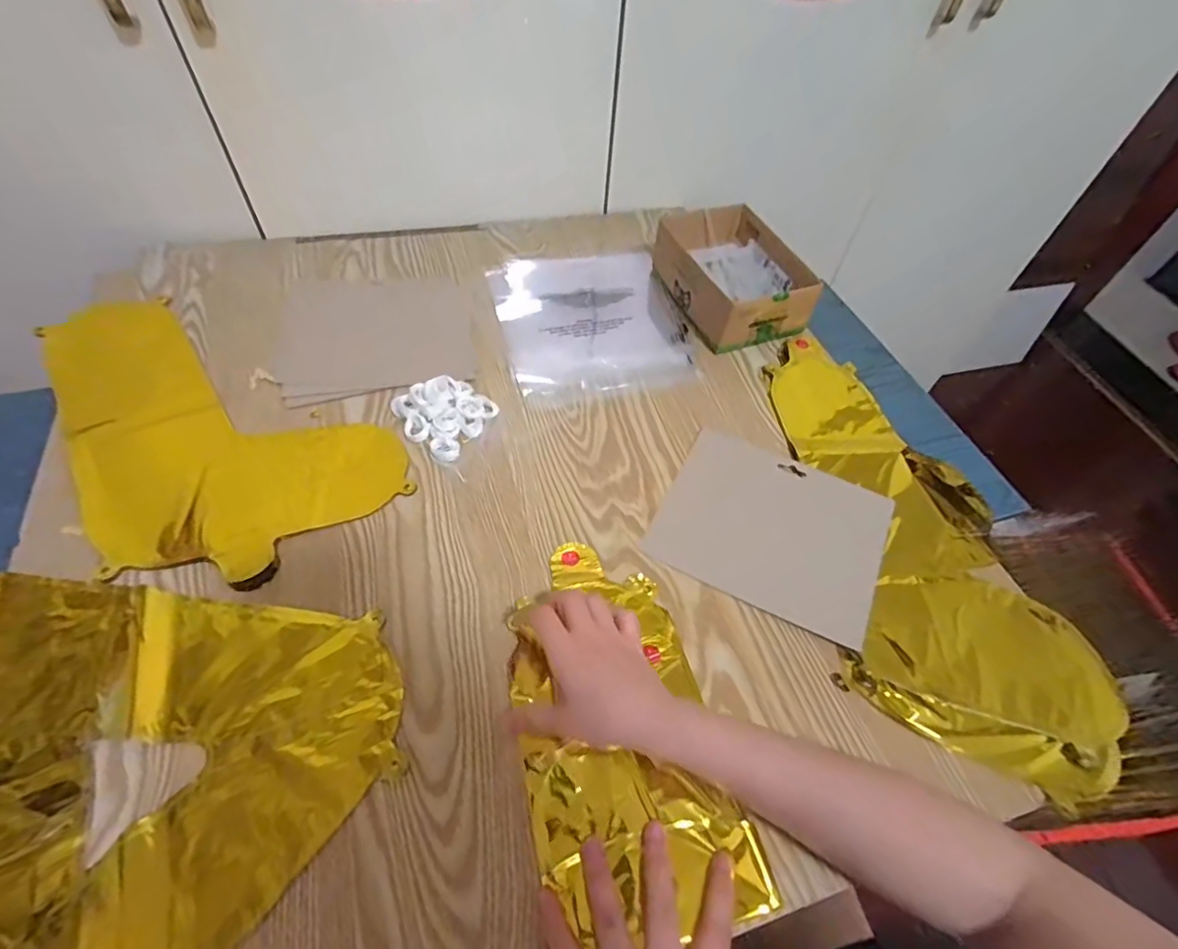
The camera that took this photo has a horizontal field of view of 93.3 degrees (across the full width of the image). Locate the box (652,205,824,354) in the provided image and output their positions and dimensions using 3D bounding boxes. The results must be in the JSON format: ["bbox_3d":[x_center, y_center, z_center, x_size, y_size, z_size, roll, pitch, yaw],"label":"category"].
[{"bbox_3d":[0.171,-0.242,0.675,0.136,0.068,0.187,-16,56,-16],"label":"box"}]

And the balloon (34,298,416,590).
[{"bbox_3d":[-0.372,-0.064,0.538,0.229,0.004,0.407,-34,63,-26],"label":"balloon"}]

